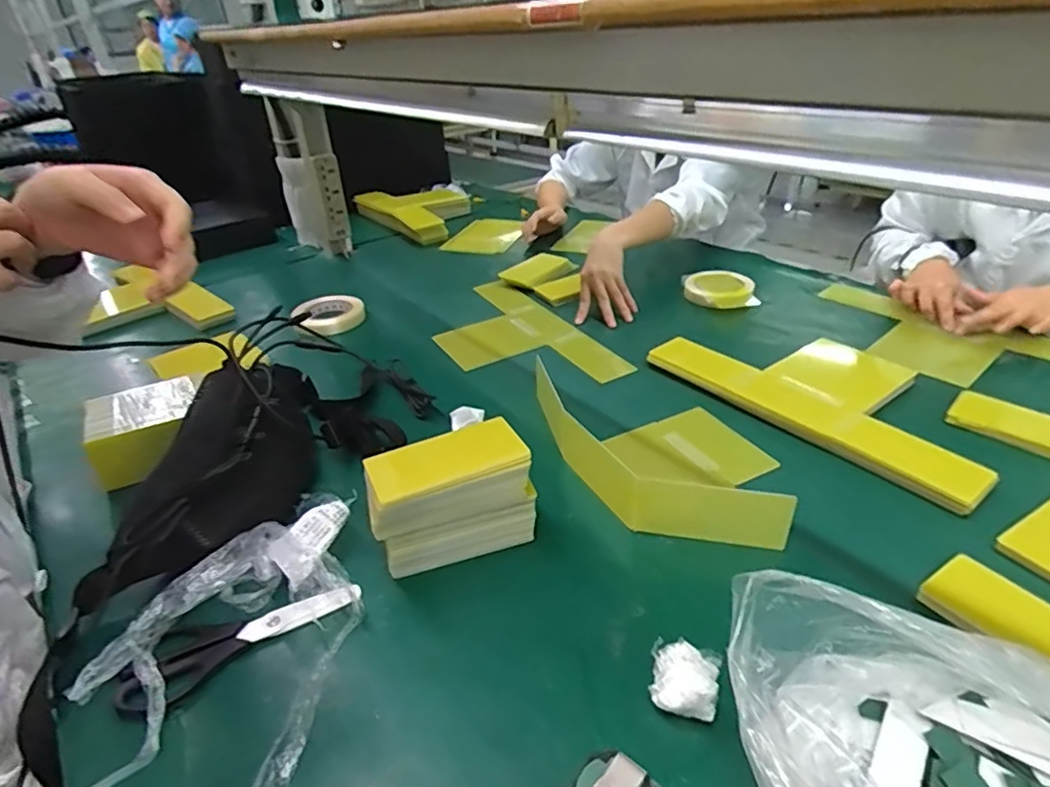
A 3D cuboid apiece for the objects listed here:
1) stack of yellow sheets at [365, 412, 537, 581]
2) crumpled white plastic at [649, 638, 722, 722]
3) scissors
[{"bbox_3d":[-0.074,0.102,0.581,0.154,0.113,0.074,-15,34,-16],"label":"stack of yellow sheets"},{"bbox_3d":[0.121,0.219,0.451,0.048,0.033,0.052,6,34,16],"label":"crumpled white plastic"},{"bbox_3d":[-0.245,0.205,0.515,0.190,0.020,0.068,-27,39,-31],"label":"scissors"}]

